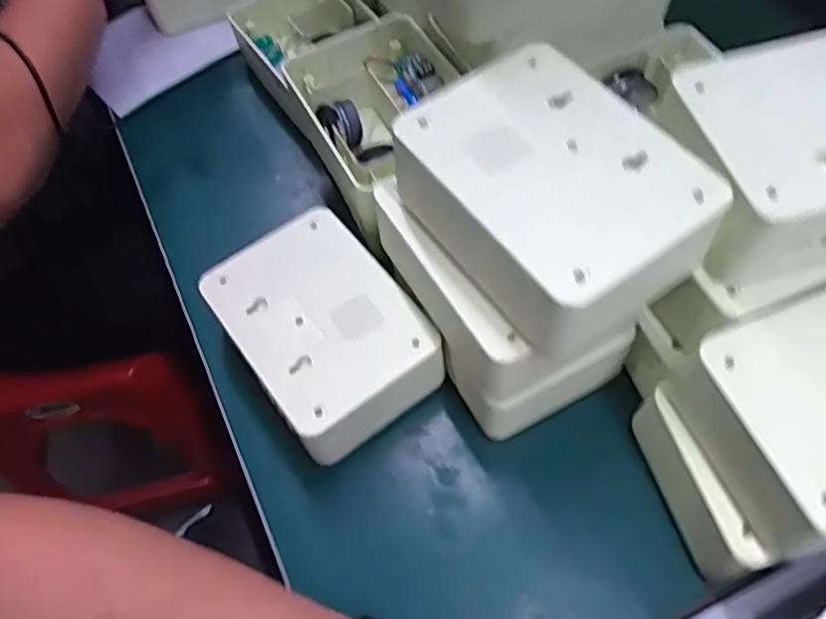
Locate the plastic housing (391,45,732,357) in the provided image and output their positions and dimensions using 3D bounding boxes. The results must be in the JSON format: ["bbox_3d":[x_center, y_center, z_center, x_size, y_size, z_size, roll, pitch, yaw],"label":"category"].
[{"bbox_3d":[0.065,-0.055,0.320,0.099,0.061,0.138,-37,65,-17],"label":"plastic housing"}]

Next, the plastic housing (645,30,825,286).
[{"bbox_3d":[0.197,-0.081,0.325,0.150,0.062,0.102,-12,60,-4],"label":"plastic housing"}]

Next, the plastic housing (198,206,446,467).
[{"bbox_3d":[-0.060,0.012,0.421,0.104,0.048,0.144,-33,63,-15],"label":"plastic housing"}]

